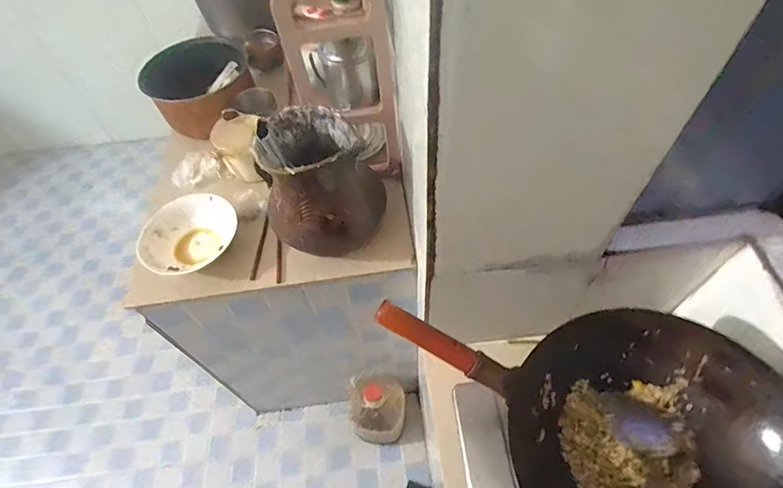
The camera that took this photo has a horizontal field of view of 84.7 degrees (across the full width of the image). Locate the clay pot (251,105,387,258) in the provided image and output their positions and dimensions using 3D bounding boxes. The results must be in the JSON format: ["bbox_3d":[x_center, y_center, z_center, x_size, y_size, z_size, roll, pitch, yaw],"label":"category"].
[{"bbox_3d":[-0.122,-0.097,0.678,0.153,0.209,0.163,-2,55,3],"label":"clay pot"}]

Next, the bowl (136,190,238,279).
[{"bbox_3d":[-0.361,-0.012,0.782,0.161,0.069,0.145,-28,57,-14],"label":"bowl"}]

